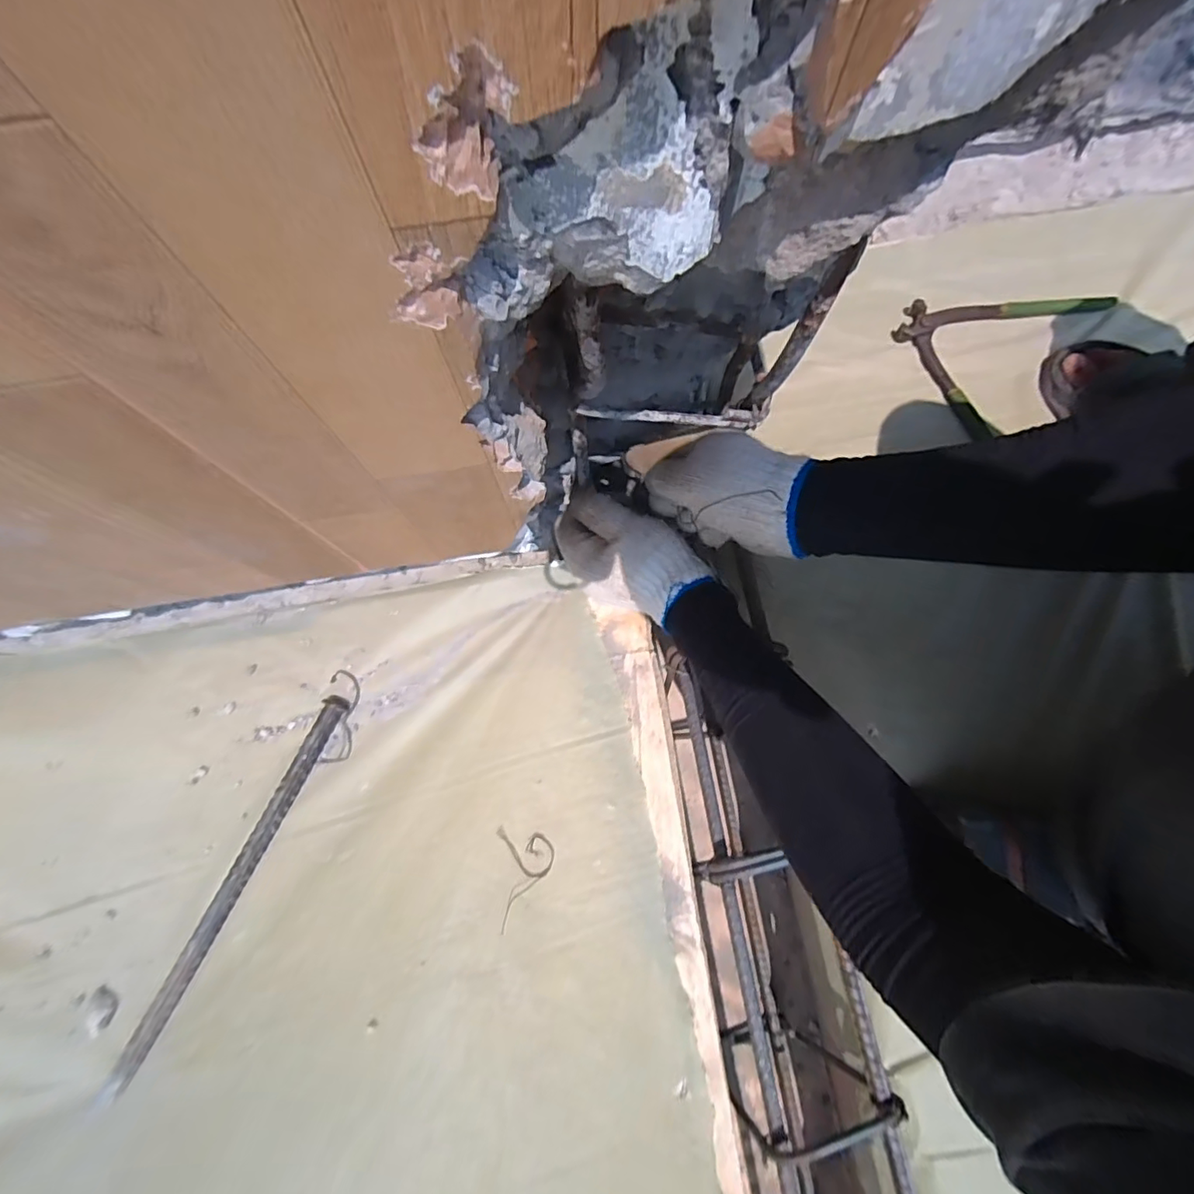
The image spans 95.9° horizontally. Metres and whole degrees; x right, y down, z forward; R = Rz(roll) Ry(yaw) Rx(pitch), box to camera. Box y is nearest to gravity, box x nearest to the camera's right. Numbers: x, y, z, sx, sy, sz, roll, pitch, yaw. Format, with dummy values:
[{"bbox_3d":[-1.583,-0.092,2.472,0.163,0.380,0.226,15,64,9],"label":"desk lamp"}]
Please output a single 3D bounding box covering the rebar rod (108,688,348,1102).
[{"bbox_3d":[-0.297,0.232,0.439,0.019,0.014,0.319,24,76,8],"label":"rebar rod"}]

